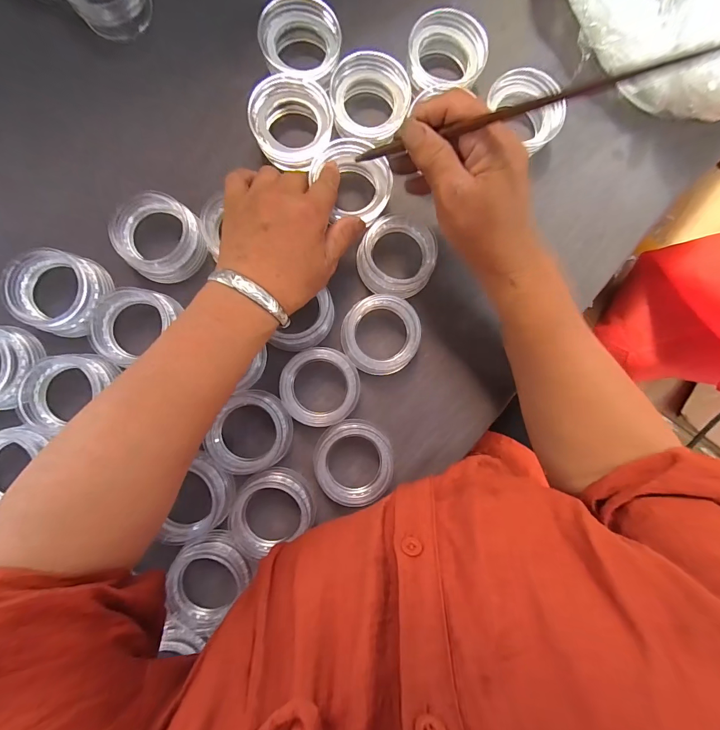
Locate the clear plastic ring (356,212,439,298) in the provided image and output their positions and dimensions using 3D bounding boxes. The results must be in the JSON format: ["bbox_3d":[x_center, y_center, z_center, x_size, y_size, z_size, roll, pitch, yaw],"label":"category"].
[{"bbox_3d":[0.032,-0.094,0.319,0.066,0.016,0.069,0,86,-5],"label":"clear plastic ring"}]

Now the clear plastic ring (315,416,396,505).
[{"bbox_3d":[-0.004,0.081,0.307,0.069,0.025,0.065,0,86,-5],"label":"clear plastic ring"}]

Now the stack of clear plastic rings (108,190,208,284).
[{"bbox_3d":[-0.162,-0.105,0.296,0.064,0.025,0.066,-2,86,-5],"label":"stack of clear plastic rings"}]

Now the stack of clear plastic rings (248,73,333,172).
[{"bbox_3d":[-0.060,-0.207,0.313,0.065,0.033,0.064,38,84,-1],"label":"stack of clear plastic rings"}]

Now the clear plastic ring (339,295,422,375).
[{"bbox_3d":[0.018,-0.026,0.311,0.065,0.024,0.066,0,86,-5],"label":"clear plastic ring"}]

